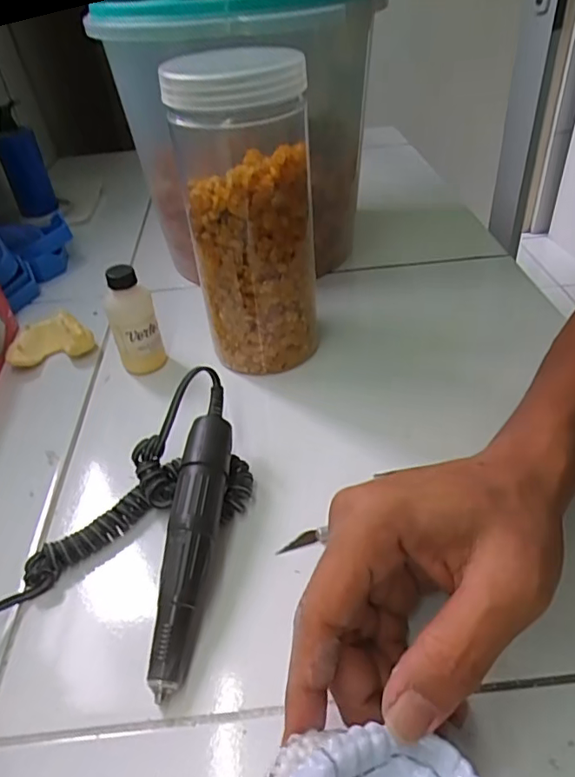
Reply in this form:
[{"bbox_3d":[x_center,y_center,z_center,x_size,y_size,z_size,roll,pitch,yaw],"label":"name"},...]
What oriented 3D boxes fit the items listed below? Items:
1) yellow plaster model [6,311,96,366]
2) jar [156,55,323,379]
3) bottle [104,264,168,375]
[{"bbox_3d":[-0.203,-0.042,0.470,0.066,0.027,0.047,-12,40,-9],"label":"yellow plaster model"},{"bbox_3d":[-0.026,-0.115,0.391,0.084,0.213,0.073,-5,40,-1],"label":"jar"},{"bbox_3d":[-0.119,-0.049,0.425,0.028,0.088,0.028,15,44,22],"label":"bottle"}]

